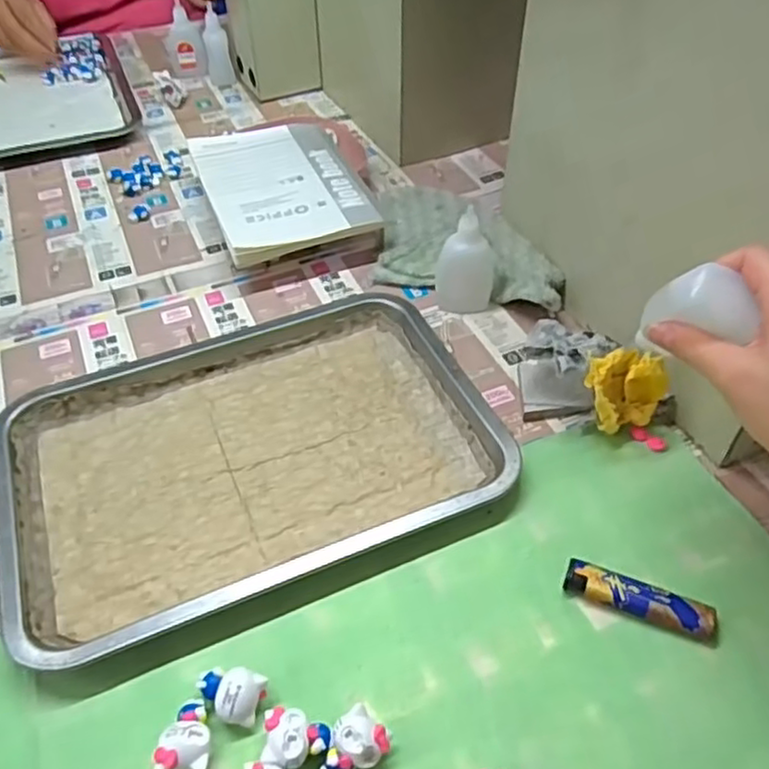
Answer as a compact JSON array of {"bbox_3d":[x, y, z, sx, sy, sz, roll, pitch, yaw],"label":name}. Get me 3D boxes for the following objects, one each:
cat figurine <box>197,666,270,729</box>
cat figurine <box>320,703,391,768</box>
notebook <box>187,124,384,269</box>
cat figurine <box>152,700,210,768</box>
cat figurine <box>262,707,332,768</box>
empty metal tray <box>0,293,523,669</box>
[{"bbox_3d":[-0.079,0.158,0.345,0.034,0.024,0.022,9,47,8],"label":"cat figurine"},{"bbox_3d":[-0.015,0.174,0.325,0.024,0.022,0.031,30,53,26],"label":"cat figurine"},{"bbox_3d":[-0.096,-0.188,0.635,0.135,0.016,0.199,-15,48,-14],"label":"notebook"},{"bbox_3d":[-0.096,0.172,0.333,0.024,0.019,0.032,-3,46,-3],"label":"cat figurine"},{"bbox_3d":[-0.042,0.172,0.331,0.031,0.019,0.027,-4,46,-4],"label":"cat figurine"},{"bbox_3d":[-0.090,0.039,0.454,0.304,0.024,0.224,-20,49,-18],"label":"empty metal tray"}]

